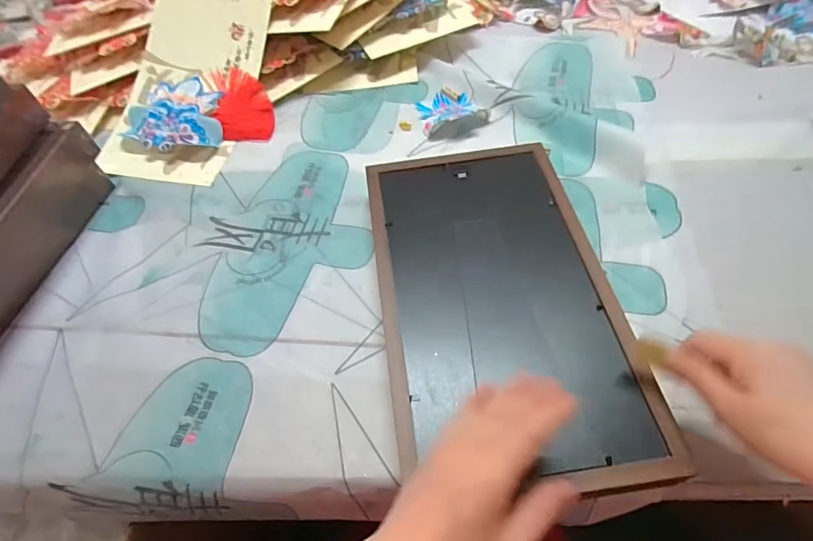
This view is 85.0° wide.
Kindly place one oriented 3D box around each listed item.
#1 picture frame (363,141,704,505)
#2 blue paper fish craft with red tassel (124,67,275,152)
[{"bbox_3d":[0.076,0.011,0.398,0.195,0.019,0.338,-8,58,-2],"label":"picture frame"},{"bbox_3d":[-0.284,-0.219,0.612,0.186,0.030,0.120,-14,55,-5],"label":"blue paper fish craft with red tassel"}]

